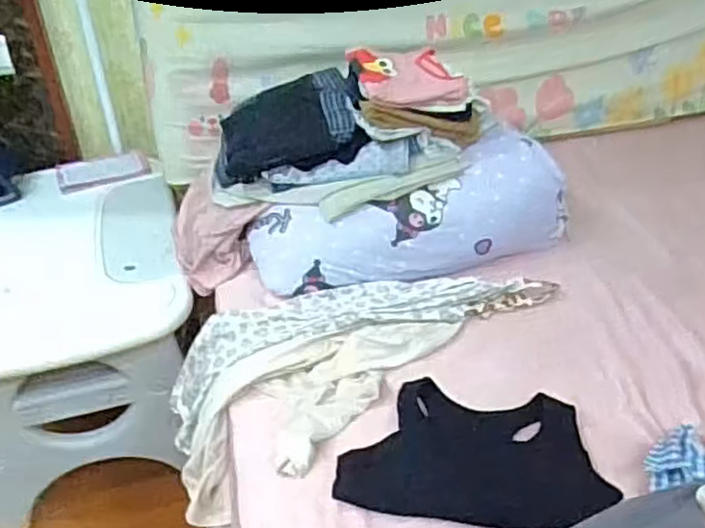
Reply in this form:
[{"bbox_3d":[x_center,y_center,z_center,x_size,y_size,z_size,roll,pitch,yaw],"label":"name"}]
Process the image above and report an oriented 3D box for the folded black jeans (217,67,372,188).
[{"bbox_3d":[-0.119,-0.236,1.271,0.256,0.144,0.184,-7,33,-6],"label":"folded black jeans"}]

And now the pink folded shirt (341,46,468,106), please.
[{"bbox_3d":[0.091,-0.330,1.221,0.175,0.060,0.165,-9,34,-9],"label":"pink folded shirt"}]

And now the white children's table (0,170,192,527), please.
[{"bbox_3d":[-0.582,0.134,1.510,0.459,0.407,0.630,-13,34,-14],"label":"white children's table"}]

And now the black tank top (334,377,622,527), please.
[{"bbox_3d":[0.157,0.243,0.909,0.316,0.033,0.195,5,34,12],"label":"black tank top"}]

